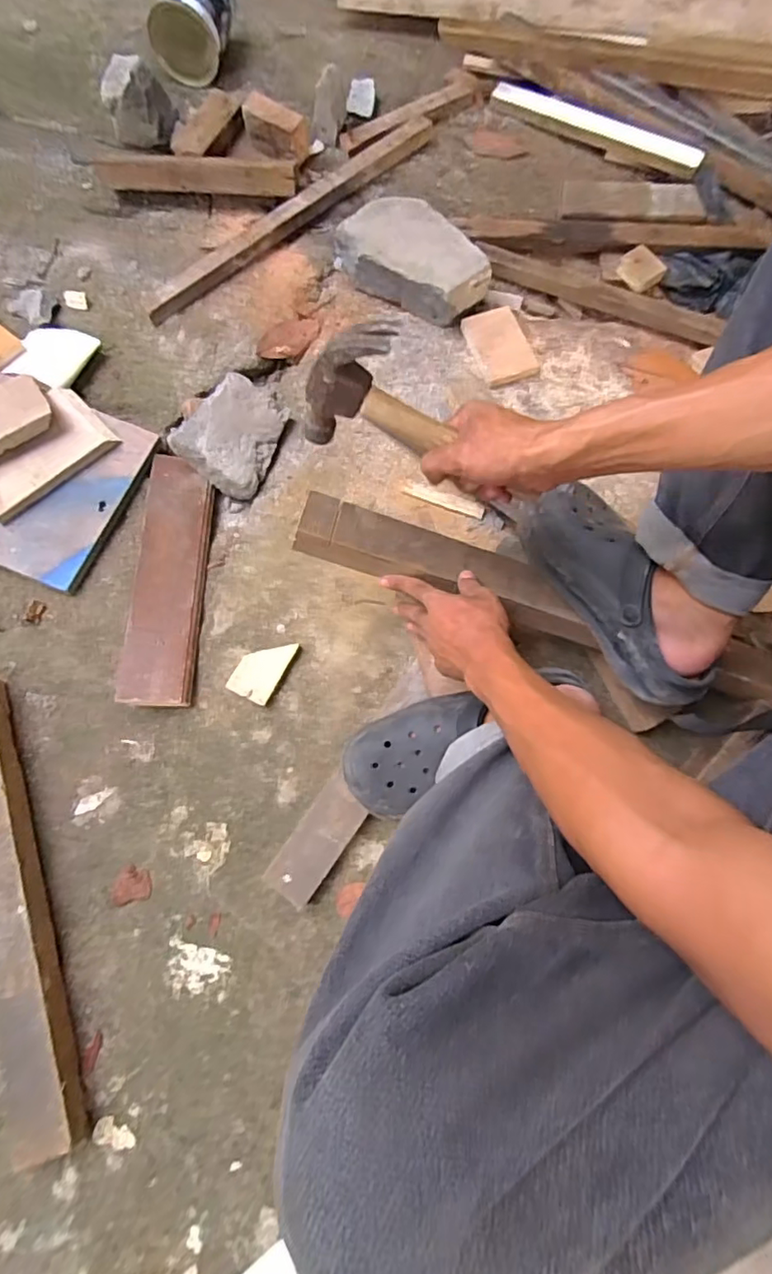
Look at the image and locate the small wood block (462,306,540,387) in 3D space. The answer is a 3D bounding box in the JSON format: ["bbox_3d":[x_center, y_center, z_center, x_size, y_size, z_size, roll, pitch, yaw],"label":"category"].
[{"bbox_3d":[0.167,-0.424,0.847,0.082,0.024,0.111,-20,79,-5],"label":"small wood block"}]

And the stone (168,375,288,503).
[{"bbox_3d":[-0.209,-0.276,0.781,0.118,0.082,0.132,21,78,4],"label":"stone"}]

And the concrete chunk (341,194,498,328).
[{"bbox_3d":[0.045,-0.550,0.837,0.216,0.069,0.125,30,78,5],"label":"concrete chunk"}]

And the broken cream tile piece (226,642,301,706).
[{"bbox_3d":[-0.153,0.037,0.717,0.053,0.014,0.083,27,78,5],"label":"broken cream tile piece"}]

